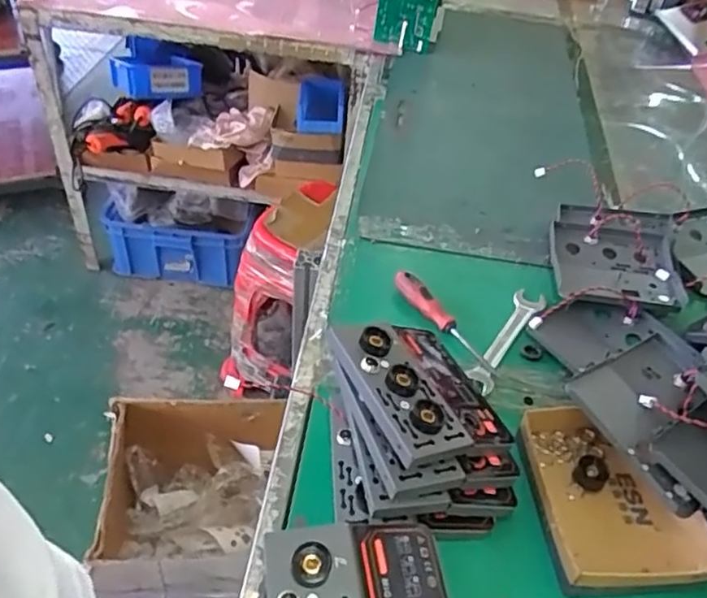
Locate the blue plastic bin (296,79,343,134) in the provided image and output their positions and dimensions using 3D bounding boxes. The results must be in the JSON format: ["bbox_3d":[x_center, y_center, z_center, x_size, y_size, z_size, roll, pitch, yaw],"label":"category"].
[{"bbox_3d":[-0.079,-0.461,1.538,0.114,0.080,0.114,2,43,-4],"label":"blue plastic bin"}]

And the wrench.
[{"bbox_3d":[0.184,0.046,0.775,0.039,0.011,0.181,27,47,21],"label":"wrench"}]

